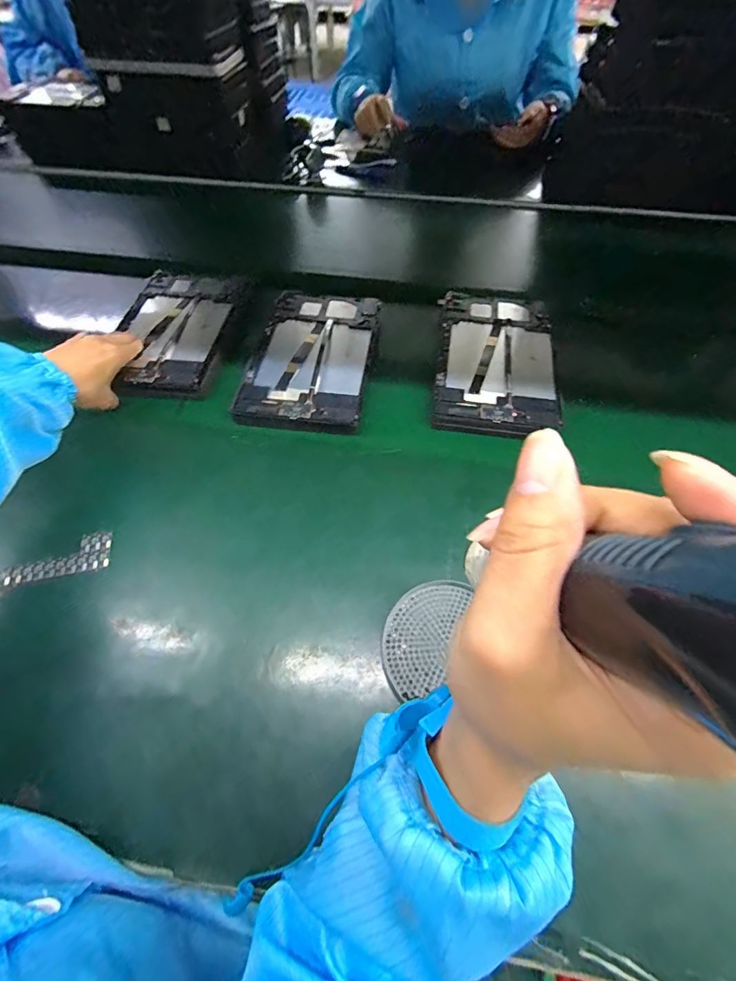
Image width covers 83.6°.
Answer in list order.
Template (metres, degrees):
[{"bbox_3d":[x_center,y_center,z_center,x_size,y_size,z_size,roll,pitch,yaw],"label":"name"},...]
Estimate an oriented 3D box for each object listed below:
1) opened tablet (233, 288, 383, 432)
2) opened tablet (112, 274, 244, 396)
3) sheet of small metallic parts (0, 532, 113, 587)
[{"bbox_3d":[-0.071,-0.179,0.534,0.148,0.013,0.228,7,57,3],"label":"opened tablet"},{"bbox_3d":[-0.259,-0.218,0.554,0.139,0.014,0.225,4,57,1],"label":"opened tablet"},{"bbox_3d":[-0.303,0.067,0.402,0.094,0.005,0.036,-12,58,-9],"label":"sheet of small metallic parts"}]

